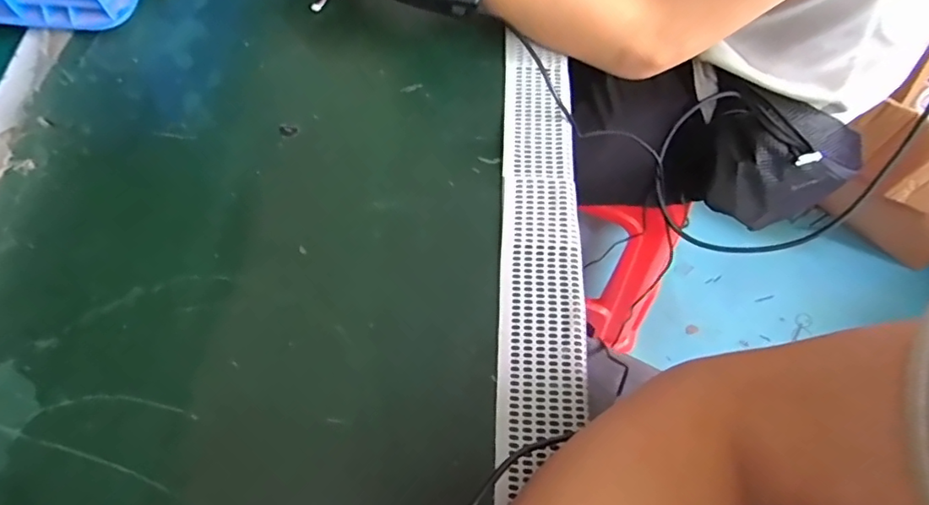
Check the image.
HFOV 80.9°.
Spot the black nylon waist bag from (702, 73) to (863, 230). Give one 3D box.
[{"bbox_3d":[0.332,-0.099,0.576,0.163,0.106,0.099,22,66,10],"label":"black nylon waist bag"}]

